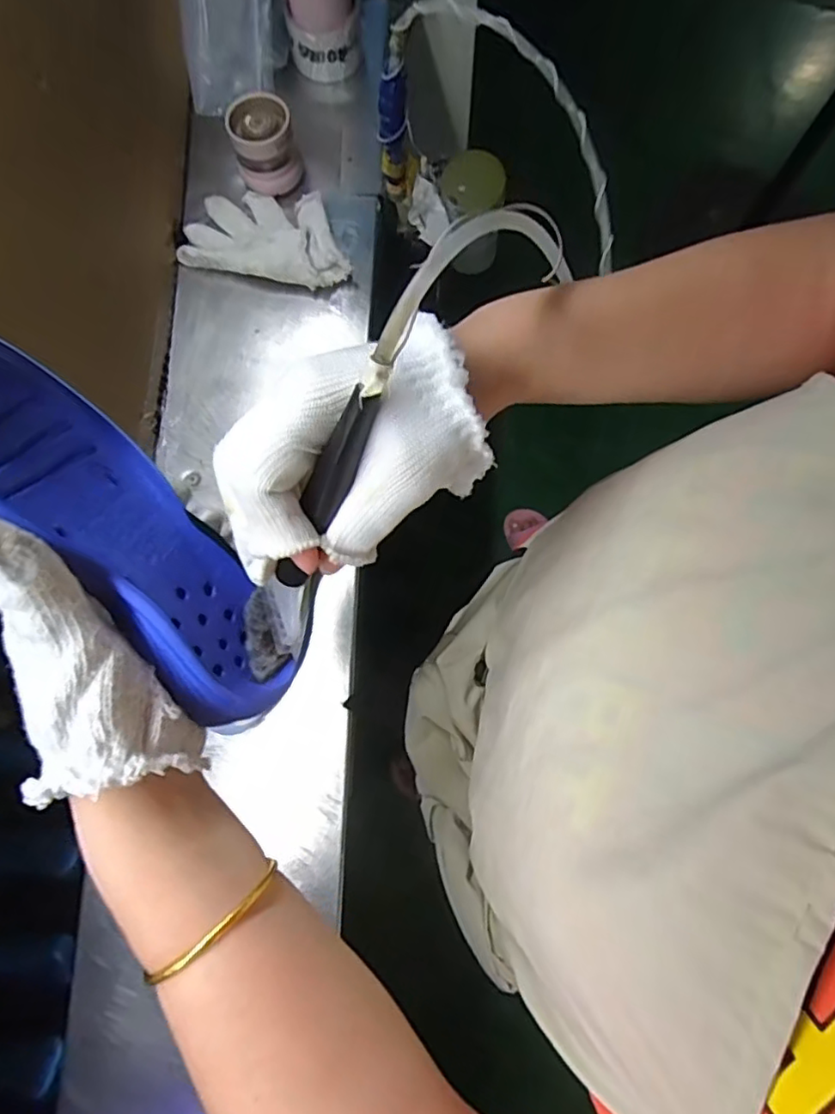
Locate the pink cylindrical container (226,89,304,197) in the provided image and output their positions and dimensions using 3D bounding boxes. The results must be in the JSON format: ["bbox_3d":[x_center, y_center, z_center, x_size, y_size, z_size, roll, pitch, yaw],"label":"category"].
[{"bbox_3d":[-0.163,-0.442,0.644,0.063,0.061,0.067,0,78,1],"label":"pink cylindrical container"}]

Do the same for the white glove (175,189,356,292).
[{"bbox_3d":[-0.161,-0.345,0.658,0.180,0.028,0.102,9,78,3],"label":"white glove"}]

